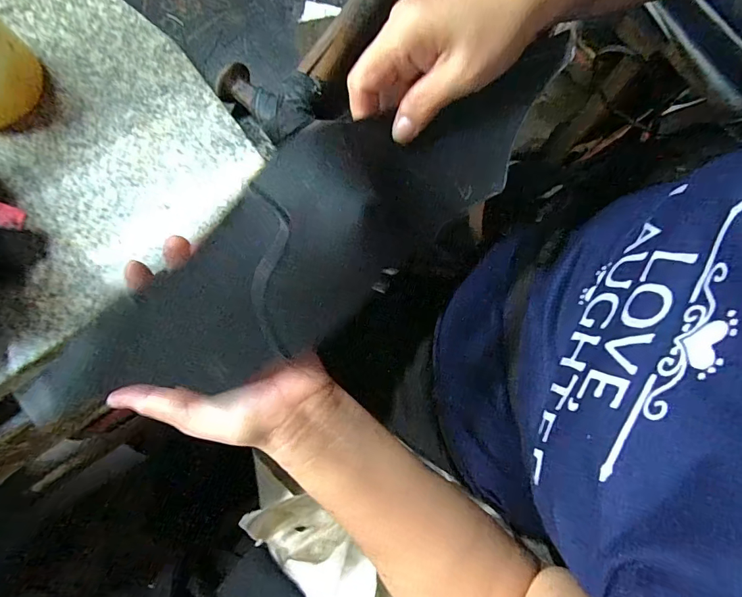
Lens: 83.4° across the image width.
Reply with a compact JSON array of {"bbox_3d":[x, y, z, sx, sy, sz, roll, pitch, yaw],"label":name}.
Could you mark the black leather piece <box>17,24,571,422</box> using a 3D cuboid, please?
[{"bbox_3d":[-0.013,-0.047,0.248,0.358,0.046,0.101,-42,117,-5],"label":"black leather piece"}]

